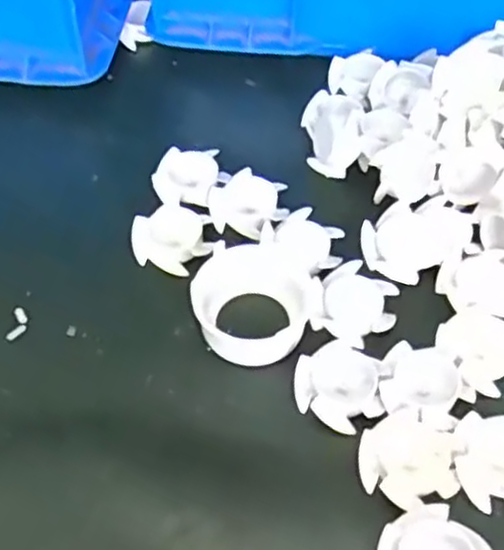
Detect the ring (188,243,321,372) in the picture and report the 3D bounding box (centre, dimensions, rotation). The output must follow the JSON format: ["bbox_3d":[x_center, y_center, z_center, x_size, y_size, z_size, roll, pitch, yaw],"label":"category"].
[{"bbox_3d":[0.001,0.012,0.337,0.051,0.029,0.051,0,54,0],"label":"ring"}]

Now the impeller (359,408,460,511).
[{"bbox_3d":[0.064,0.075,0.298,0.038,0.008,0.040,4,54,3],"label":"impeller"}]

